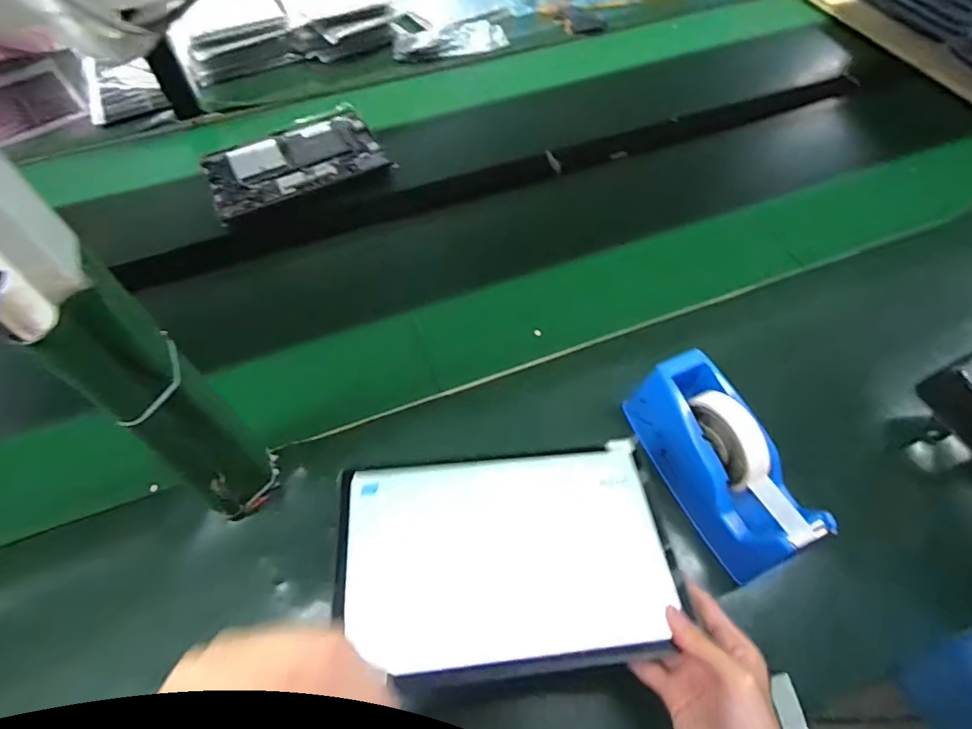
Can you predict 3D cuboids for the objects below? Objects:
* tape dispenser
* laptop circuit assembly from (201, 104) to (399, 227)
[{"bbox_3d":[0.217,0.089,0.498,0.080,0.089,0.196,-25,61,-13],"label":"tape dispenser"},{"bbox_3d":[-0.291,-0.313,0.807,0.249,0.014,0.179,-25,61,-13],"label":"laptop circuit assembly"}]

